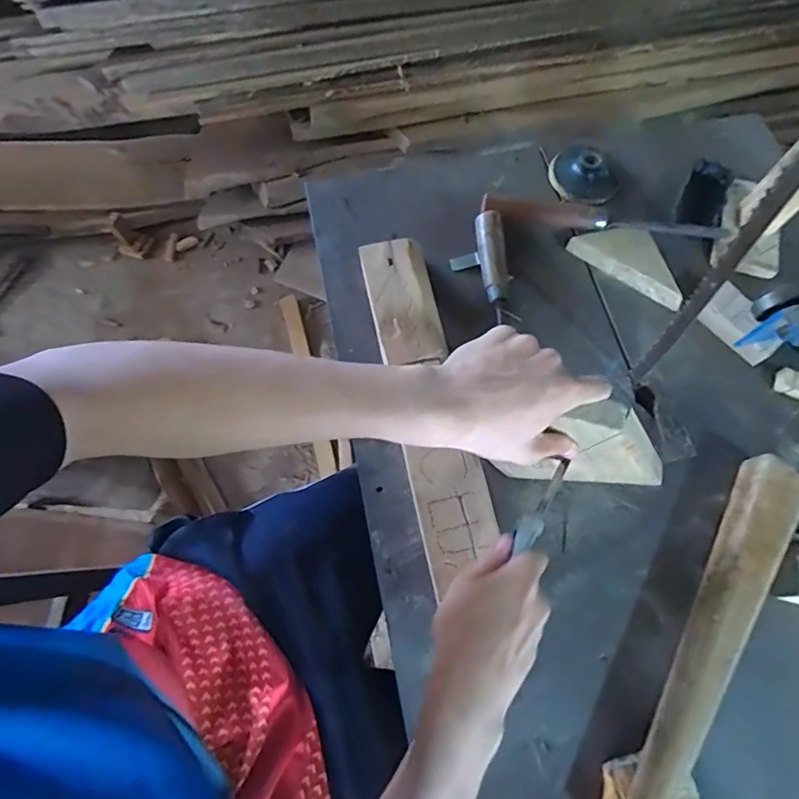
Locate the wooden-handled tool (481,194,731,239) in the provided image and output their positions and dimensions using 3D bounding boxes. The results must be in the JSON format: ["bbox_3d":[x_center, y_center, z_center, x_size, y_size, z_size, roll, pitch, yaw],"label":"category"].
[{"bbox_3d":[0.248,-0.221,0.620,0.291,0.024,0.029,6,70,2],"label":"wooden-handled tool"}]

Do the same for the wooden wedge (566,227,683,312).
[{"bbox_3d":[0.280,-0.169,0.608,0.142,0.019,0.066,32,72,11],"label":"wooden wedge"}]

